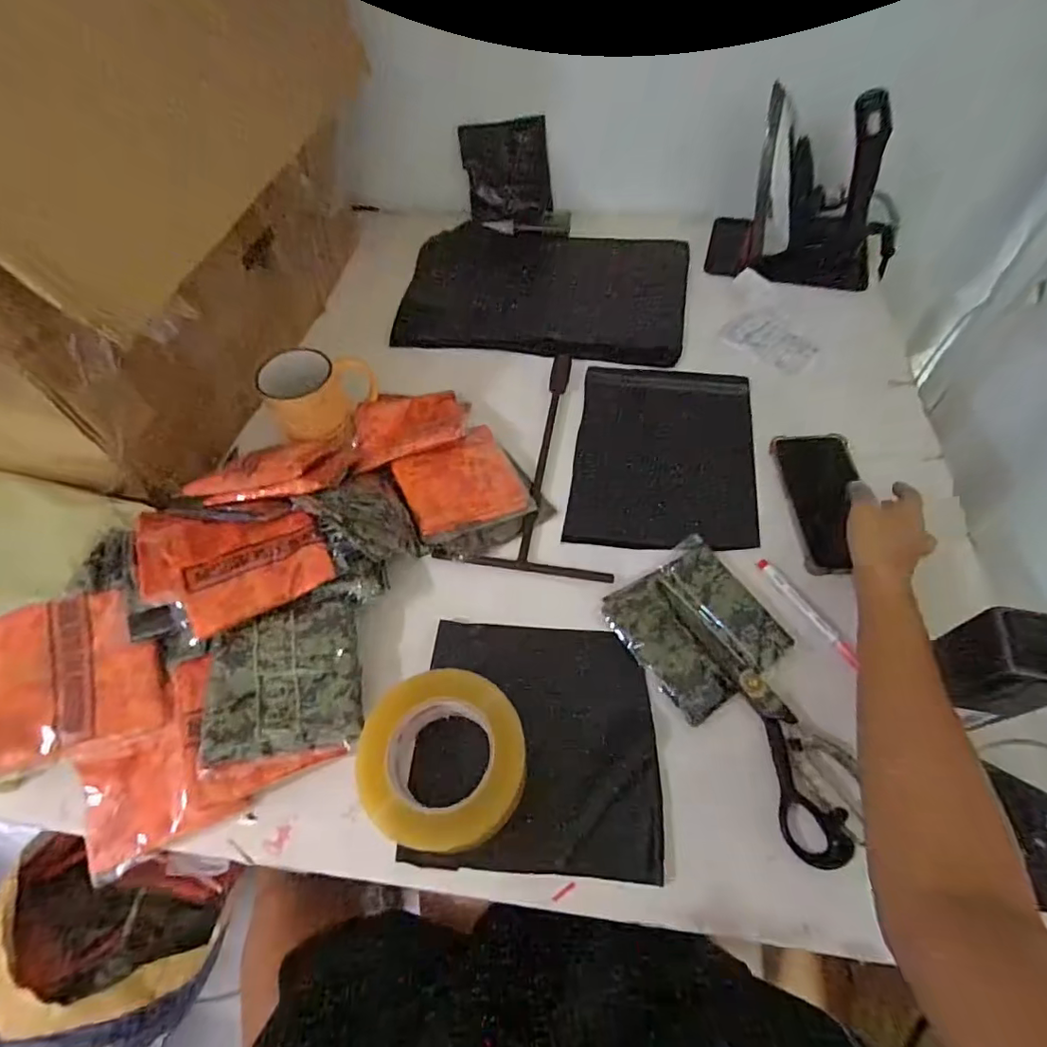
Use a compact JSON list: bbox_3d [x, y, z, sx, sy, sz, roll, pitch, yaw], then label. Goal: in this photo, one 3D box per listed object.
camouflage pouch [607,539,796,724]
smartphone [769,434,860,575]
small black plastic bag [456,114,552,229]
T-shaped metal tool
[{"bbox_3d":[0.155,0.088,0.482,0.122,0.012,0.128,-30,61,-17],"label":"camouflage pouch"},{"bbox_3d":[0.309,-0.028,0.546,0.074,0.017,0.178,-8,51,14],"label":"smartphone"},{"bbox_3d":[-0.025,-0.537,0.824,0.128,0.129,0.019,0,38,7],"label":"small black plastic bag"},{"bbox_3d":[0.021,-0.082,0.603,0.167,0.017,0.301,6,57,5],"label":"T-shaped metal tool"}]

